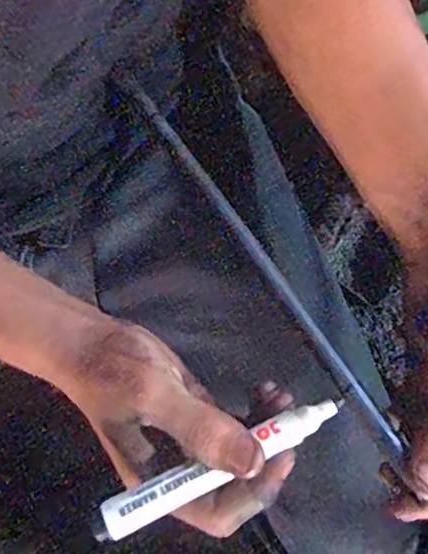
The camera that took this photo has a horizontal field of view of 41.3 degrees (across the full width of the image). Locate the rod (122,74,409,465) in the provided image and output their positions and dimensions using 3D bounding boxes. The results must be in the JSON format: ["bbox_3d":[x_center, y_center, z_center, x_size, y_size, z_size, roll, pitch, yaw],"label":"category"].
[{"bbox_3d":[0.016,-0.022,0.317,0.009,0.005,0.271,-31,67,-6],"label":"rod"}]

